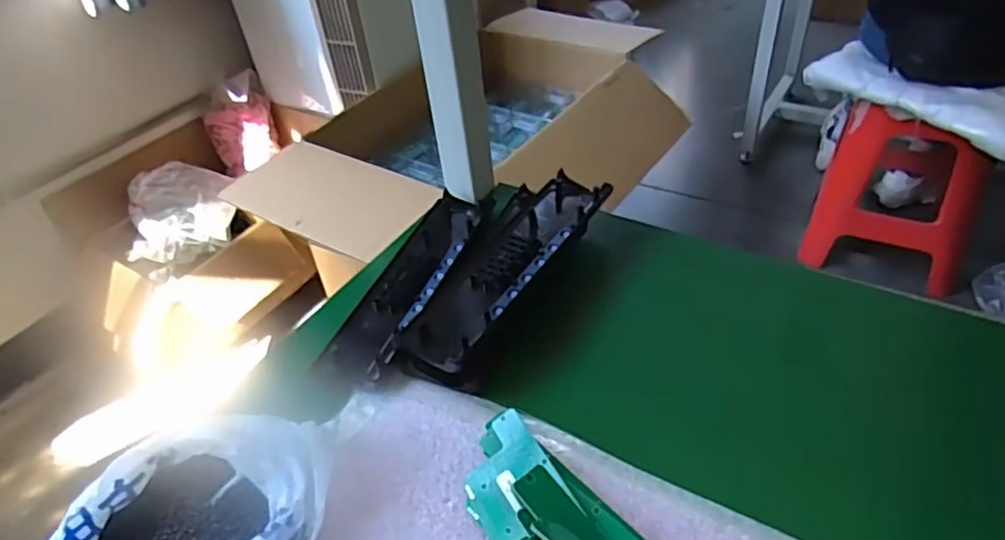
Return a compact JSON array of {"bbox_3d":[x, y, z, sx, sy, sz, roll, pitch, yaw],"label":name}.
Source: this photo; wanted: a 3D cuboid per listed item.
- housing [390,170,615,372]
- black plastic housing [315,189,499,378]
[{"bbox_3d":[-0.003,-0.006,0.553,0.103,0.034,0.245,18,47,26],"label":"housing"},{"bbox_3d":[-0.079,0.007,0.574,0.067,0.034,0.244,9,44,18],"label":"black plastic housing"}]

